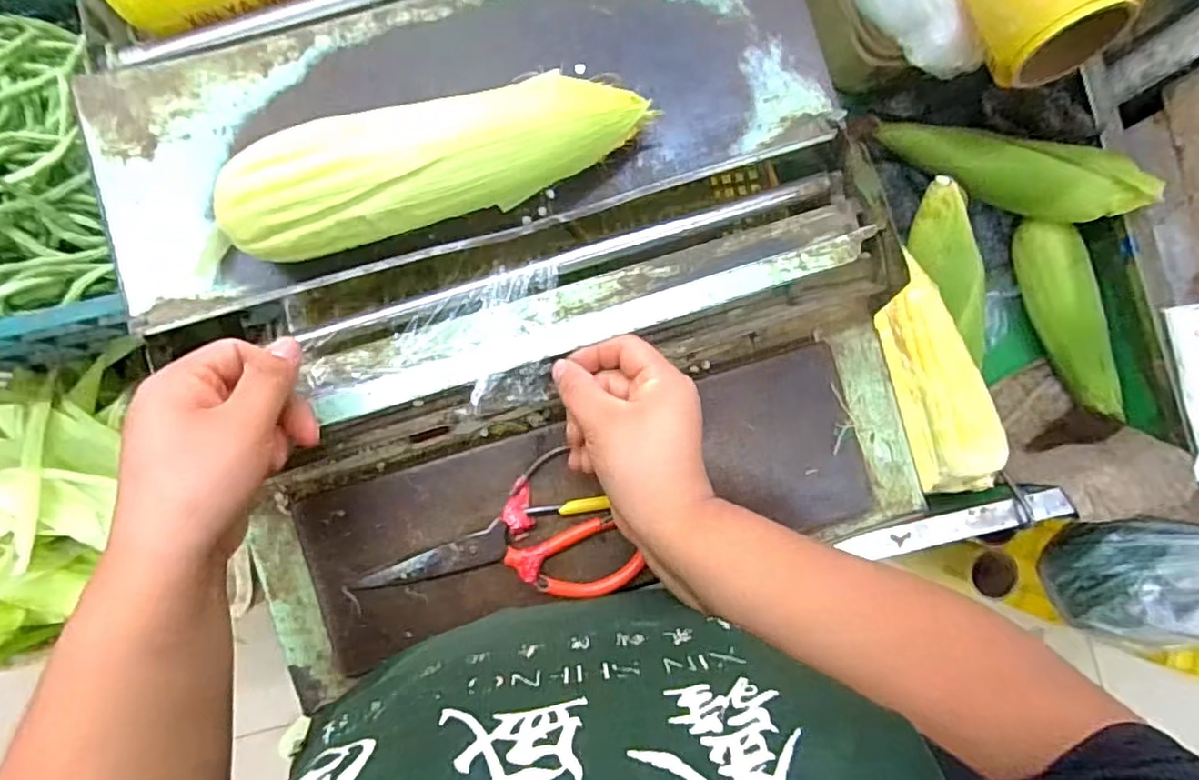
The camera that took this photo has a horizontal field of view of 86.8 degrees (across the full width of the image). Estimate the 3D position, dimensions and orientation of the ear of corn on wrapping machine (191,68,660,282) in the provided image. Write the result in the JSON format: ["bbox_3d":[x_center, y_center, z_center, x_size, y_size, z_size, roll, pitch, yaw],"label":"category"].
[{"bbox_3d":[-0.107,-0.130,0.369,0.269,0.053,0.065,-17,87,-3],"label":"ear of corn on wrapping machine"}]

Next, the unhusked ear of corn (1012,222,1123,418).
[{"bbox_3d":[0.467,-0.071,0.624,0.043,0.050,0.207,-22,87,-3],"label":"unhusked ear of corn"}]

